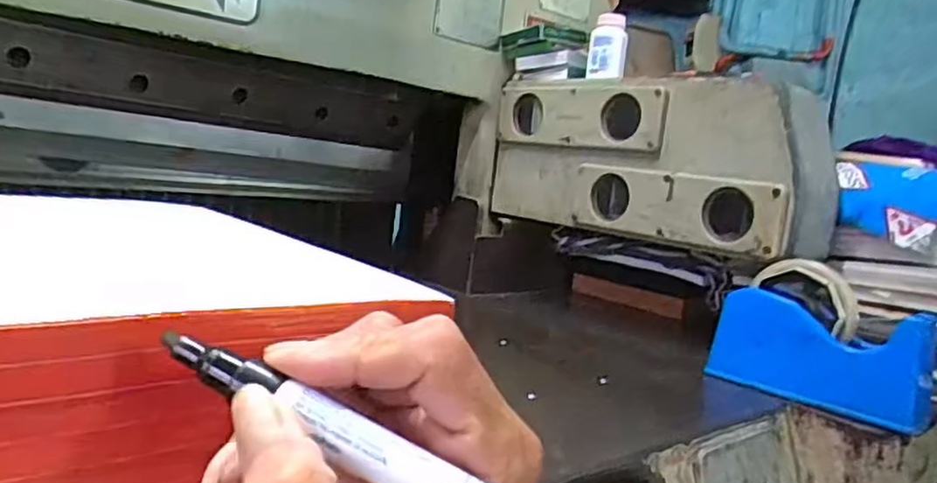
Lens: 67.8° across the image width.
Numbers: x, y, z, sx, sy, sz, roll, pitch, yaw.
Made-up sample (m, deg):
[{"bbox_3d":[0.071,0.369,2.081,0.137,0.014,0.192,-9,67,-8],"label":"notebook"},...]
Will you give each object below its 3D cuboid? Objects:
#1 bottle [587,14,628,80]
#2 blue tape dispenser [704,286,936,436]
[{"bbox_3d":[0.166,-0.232,0.826,0.046,0.079,0.035,8,7,10],"label":"bottle"},{"bbox_3d":[0.285,0.090,0.560,0.071,0.077,0.154,1,9,-39],"label":"blue tape dispenser"}]

